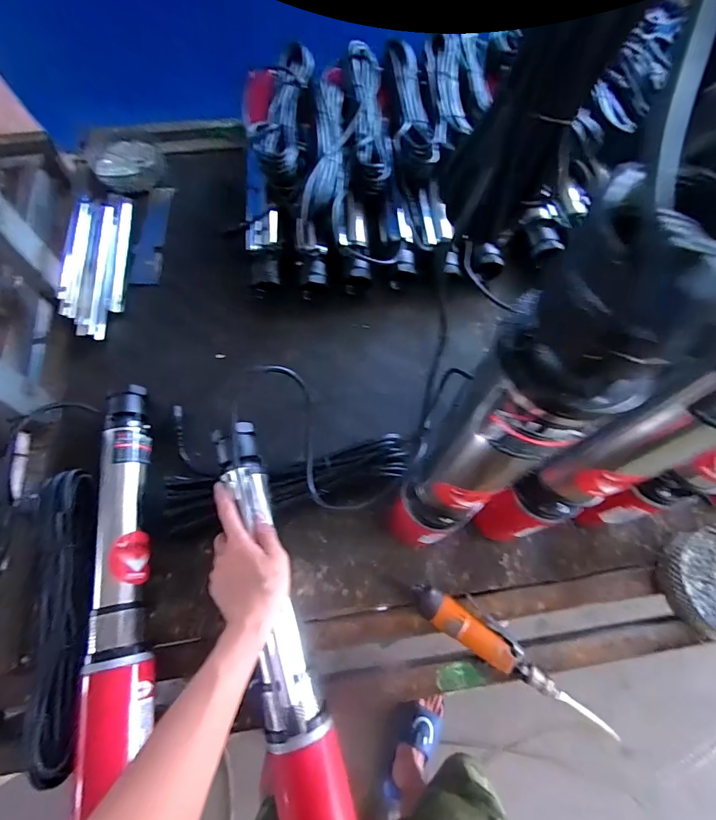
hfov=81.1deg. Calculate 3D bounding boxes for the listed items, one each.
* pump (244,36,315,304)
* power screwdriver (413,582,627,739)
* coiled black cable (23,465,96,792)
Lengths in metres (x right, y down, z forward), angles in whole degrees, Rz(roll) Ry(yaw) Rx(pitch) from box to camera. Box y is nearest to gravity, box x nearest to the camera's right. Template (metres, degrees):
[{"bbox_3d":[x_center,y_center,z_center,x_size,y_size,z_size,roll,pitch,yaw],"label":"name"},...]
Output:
[{"bbox_3d":[-0.153,-0.454,0.787,0.111,0.117,0.505,2,67,-1],"label":"pump"},{"bbox_3d":[0.189,0.300,0.521,0.266,0.045,0.048,30,70,10],"label":"power screwdriver"},{"bbox_3d":[-0.352,0.233,0.498,0.068,0.032,0.329,-12,68,-7],"label":"coiled black cable"}]

